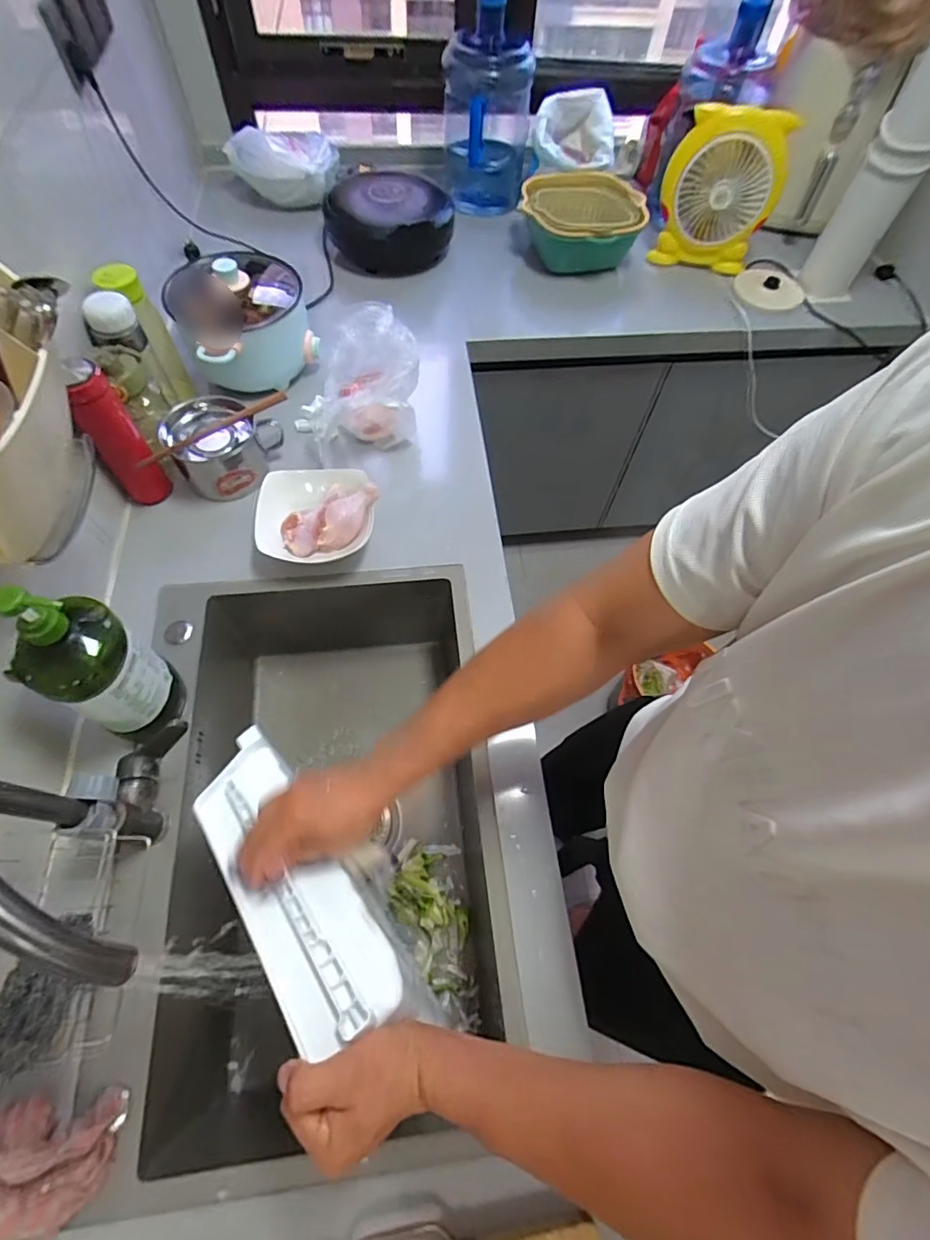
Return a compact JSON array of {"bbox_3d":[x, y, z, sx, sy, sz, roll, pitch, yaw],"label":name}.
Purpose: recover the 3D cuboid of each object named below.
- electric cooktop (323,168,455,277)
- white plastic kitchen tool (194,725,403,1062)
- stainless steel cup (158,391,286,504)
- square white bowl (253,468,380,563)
[{"bbox_3d":[-0.164,-0.855,1.127,0.266,0.107,0.204,5,62,-1],"label":"electric cooktop"},{"bbox_3d":[-0.173,0.232,0.495,0.093,0.015,0.311,-26,46,-30],"label":"white plastic kitchen tool"},{"bbox_3d":[-0.387,-0.274,0.836,0.138,0.094,0.137,1,62,-3],"label":"stainless steel cup"},{"bbox_3d":[-0.228,-0.156,0.806,0.187,0.072,0.142,-9,63,-8],"label":"square white bowl"}]

